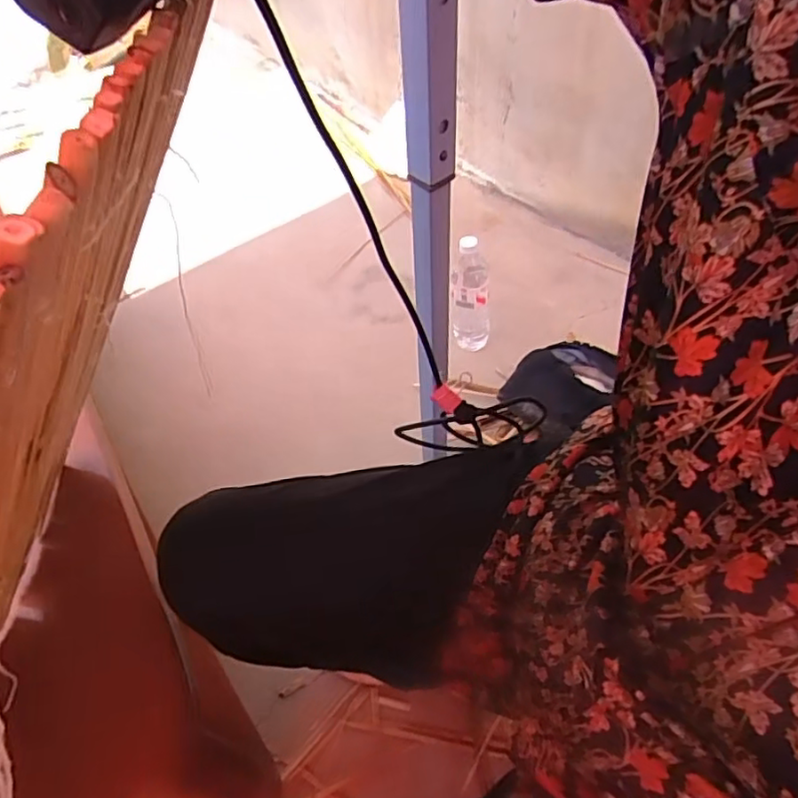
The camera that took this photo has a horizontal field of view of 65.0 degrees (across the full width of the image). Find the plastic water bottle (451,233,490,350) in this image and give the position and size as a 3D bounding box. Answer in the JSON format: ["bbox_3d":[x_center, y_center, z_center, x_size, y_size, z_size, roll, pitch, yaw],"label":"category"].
[{"bbox_3d":[0.130,-0.182,1.143,0.071,0.236,0.065,3,49,9],"label":"plastic water bottle"}]

